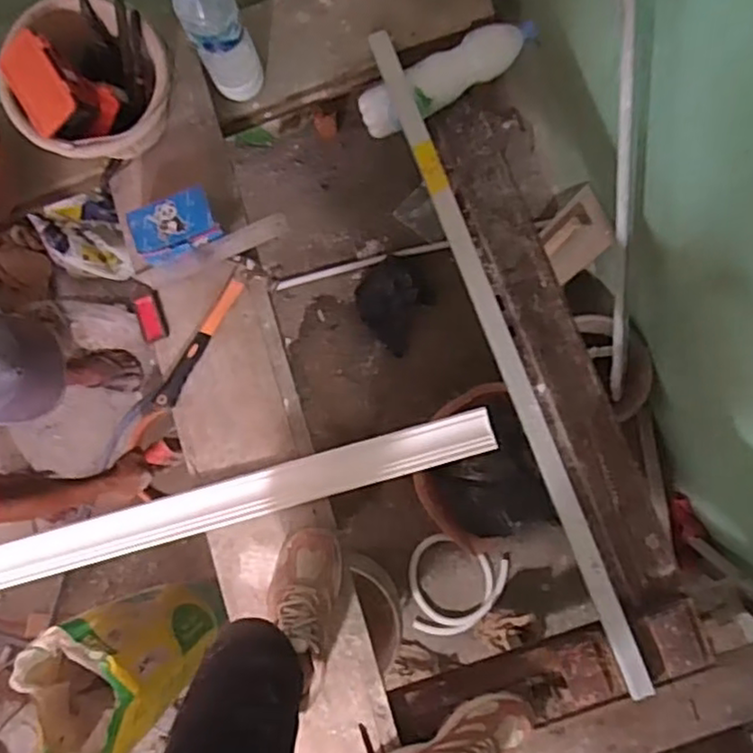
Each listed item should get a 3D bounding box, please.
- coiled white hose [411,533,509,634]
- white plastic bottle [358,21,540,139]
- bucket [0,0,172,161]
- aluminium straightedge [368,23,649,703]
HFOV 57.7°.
[{"bbox_3d":[0.203,0.588,1.883,0.252,0.036,0.267,24,93,10],"label":"coiled white hose"},{"bbox_3d":[0.128,-0.540,1.231,0.330,0.074,0.091,-26,85,1],"label":"white plastic bottle"},{"bbox_3d":[-0.446,-0.454,1.104,0.225,0.202,0.236,0,85,3],"label":"bucket"},{"bbox_3d":[0.221,-0.044,1.168,0.040,0.032,1.190,-21,85,1],"label":"aluminium straightedge"}]

